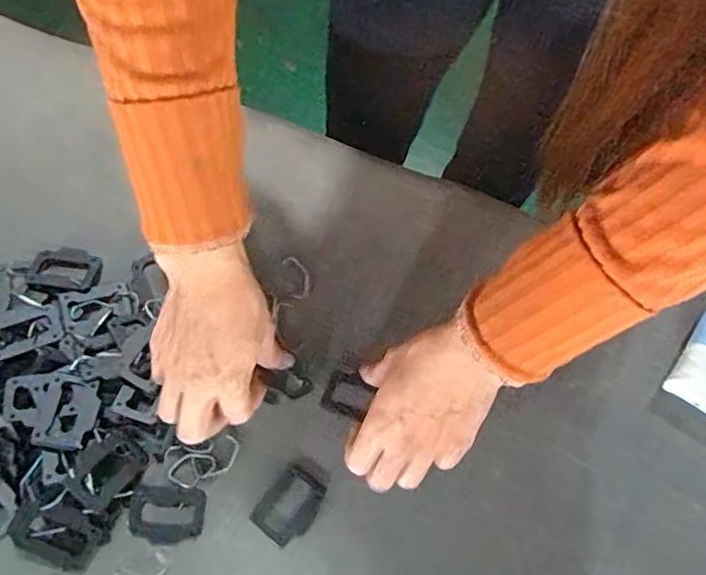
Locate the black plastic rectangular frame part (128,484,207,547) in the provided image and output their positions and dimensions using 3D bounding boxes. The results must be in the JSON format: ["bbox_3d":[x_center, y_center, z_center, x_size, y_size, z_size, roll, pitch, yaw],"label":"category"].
[{"bbox_3d":[-0.134,0.163,0.405,0.052,0.006,0.040,5,76,3],"label":"black plastic rectangular frame part"}]

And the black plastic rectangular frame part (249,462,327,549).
[{"bbox_3d":[-0.045,0.157,0.408,0.038,0.004,0.051,38,80,10],"label":"black plastic rectangular frame part"}]

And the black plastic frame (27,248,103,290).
[{"bbox_3d":[-0.224,-0.016,0.444,0.052,0.010,0.033,8,76,4],"label":"black plastic frame"}]

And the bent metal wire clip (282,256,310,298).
[{"bbox_3d":[-0.043,-0.009,0.448,0.017,0.004,0.035,-18,76,-3],"label":"bent metal wire clip"}]

